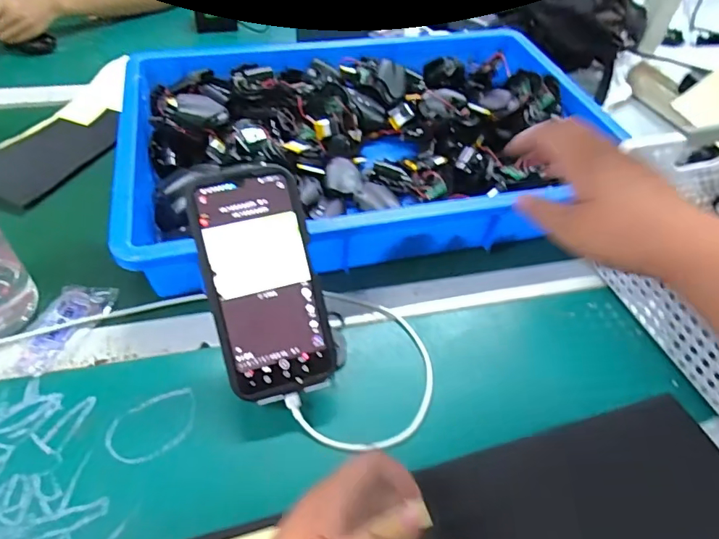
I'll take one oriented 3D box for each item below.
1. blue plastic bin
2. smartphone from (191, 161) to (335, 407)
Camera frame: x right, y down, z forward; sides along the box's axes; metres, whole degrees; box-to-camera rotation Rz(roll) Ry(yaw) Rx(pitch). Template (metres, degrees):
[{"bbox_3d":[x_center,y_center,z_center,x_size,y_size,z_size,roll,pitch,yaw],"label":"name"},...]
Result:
[{"bbox_3d":[0.006,-0.171,0.610,0.544,0.077,0.393,-9,50,-13],"label":"blue plastic bin"},{"bbox_3d":[-0.074,0.009,0.378,0.081,0.009,0.174,-14,92,-15],"label":"smartphone"}]

